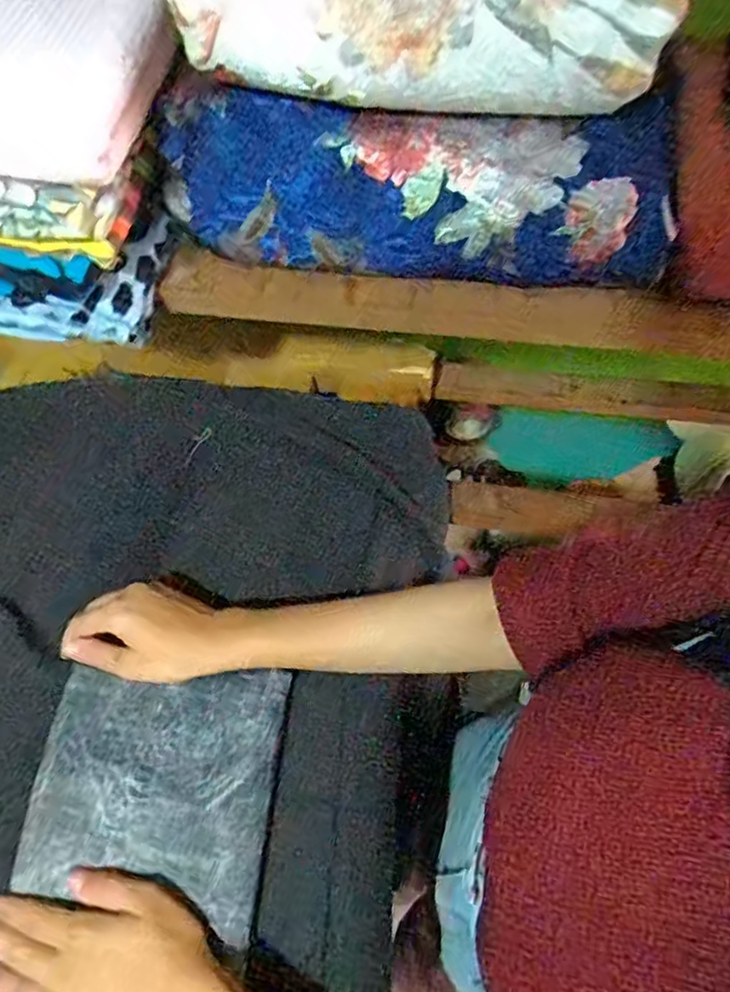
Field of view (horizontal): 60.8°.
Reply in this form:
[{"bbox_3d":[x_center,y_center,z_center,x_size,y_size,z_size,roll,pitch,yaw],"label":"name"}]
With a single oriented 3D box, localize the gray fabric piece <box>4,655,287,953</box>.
[{"bbox_3d":[-0.143,0.196,0.425,0.159,0.016,0.152,3,59,5],"label":"gray fabric piece"}]

